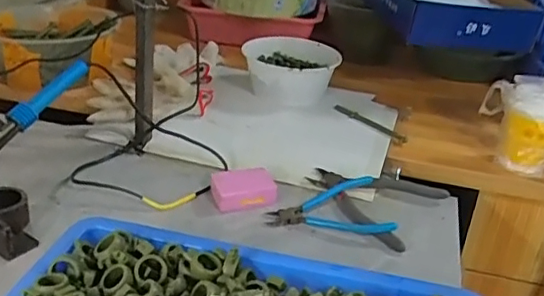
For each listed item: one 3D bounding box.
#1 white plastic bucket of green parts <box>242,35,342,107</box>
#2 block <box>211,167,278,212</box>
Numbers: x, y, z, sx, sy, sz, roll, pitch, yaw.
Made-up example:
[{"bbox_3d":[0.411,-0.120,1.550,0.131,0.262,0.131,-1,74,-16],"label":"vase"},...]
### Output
[{"bbox_3d":[0.029,-0.144,1.018,0.173,0.076,0.183,4,27,-2],"label":"white plastic bucket of green parts"},{"bbox_3d":[-0.034,0.052,0.718,0.080,0.031,0.061,-3,28,-15],"label":"block"}]

